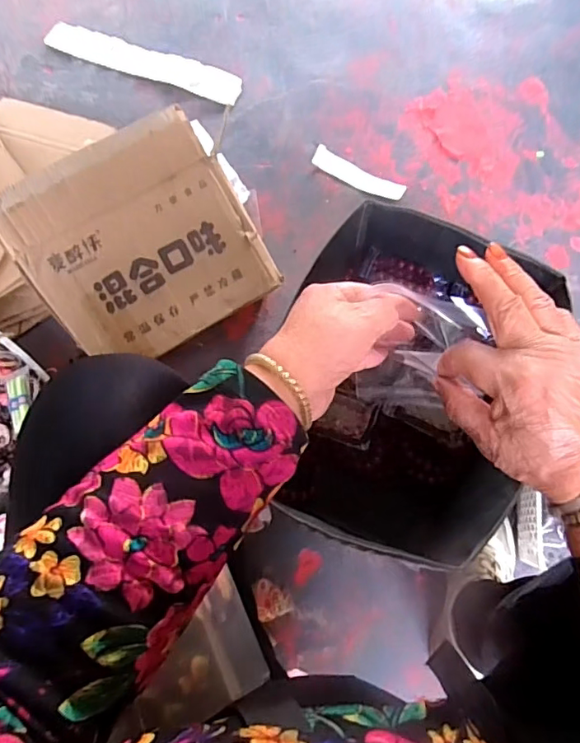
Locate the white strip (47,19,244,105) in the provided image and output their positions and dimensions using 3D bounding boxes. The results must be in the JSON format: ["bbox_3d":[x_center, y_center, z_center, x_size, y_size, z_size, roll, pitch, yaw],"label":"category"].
[{"bbox_3d":[-0.274,-0.580,0.970,0.377,0.010,0.068,19,74,4],"label":"white strip"}]

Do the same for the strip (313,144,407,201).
[{"bbox_3d":[0.119,-0.344,0.913,0.170,0.014,0.046,30,75,7],"label":"strip"}]

